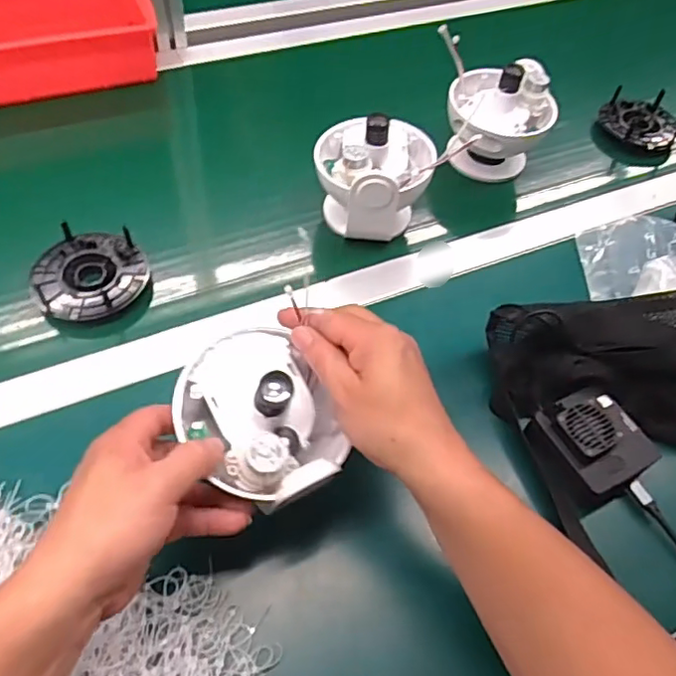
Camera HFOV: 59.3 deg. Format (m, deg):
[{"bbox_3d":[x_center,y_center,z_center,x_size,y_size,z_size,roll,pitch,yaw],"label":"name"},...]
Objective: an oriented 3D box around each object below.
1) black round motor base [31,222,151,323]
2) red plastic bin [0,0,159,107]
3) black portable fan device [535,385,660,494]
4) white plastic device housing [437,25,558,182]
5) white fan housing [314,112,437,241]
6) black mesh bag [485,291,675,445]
[{"bbox_3d":[-0.230,-0.059,0.553,0.098,0.026,0.095,2,57,-3],"label":"black round motor base"},{"bbox_3d":[-0.354,-0.376,0.725,0.242,0.068,0.169,-15,60,-14],"label":"red plastic bin"},{"bbox_3d":[0.206,0.080,0.476,0.067,0.036,0.078,-24,62,-19],"label":"black portable fan device"},{"bbox_3d":[0.173,-0.256,0.674,0.098,0.108,0.132,-20,61,-17],"label":"white plastic device housing"},{"bbox_3d":[0.033,-0.167,0.596,0.112,0.100,0.112,5,57,-1],"label":"white fan housing"},{"bbox_3d":[0.293,0.012,0.496,0.323,0.090,0.128,4,57,-2],"label":"black mesh bag"}]

